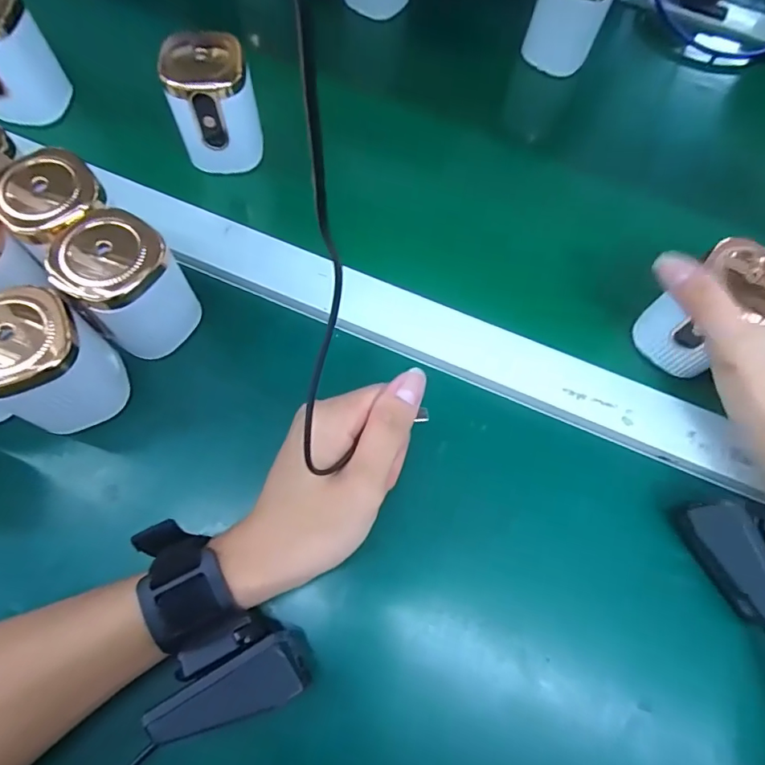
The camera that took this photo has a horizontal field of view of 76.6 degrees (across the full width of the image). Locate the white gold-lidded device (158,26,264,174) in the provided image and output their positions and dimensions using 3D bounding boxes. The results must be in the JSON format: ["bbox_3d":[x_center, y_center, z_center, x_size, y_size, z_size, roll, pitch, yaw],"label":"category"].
[{"bbox_3d":[-0.118,-0.194,0.347,0.051,0.079,0.044,-3,69,-3],"label":"white gold-lidded device"}]

